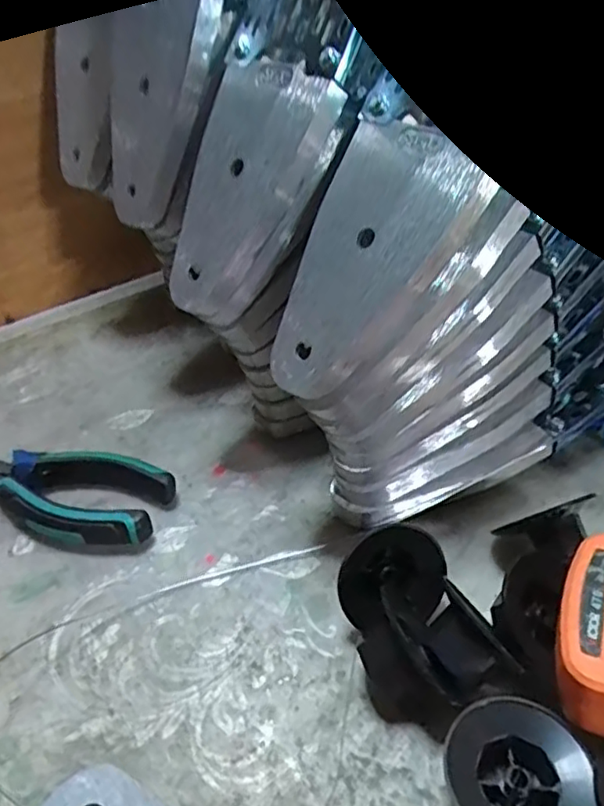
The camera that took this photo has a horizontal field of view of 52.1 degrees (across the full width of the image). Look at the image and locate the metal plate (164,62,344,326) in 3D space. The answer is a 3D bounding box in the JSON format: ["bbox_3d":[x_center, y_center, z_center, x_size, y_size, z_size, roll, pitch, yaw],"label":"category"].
[{"bbox_3d":[-0.029,-0.097,0.293,0.065,0.118,0.019,30,12,30],"label":"metal plate"}]

